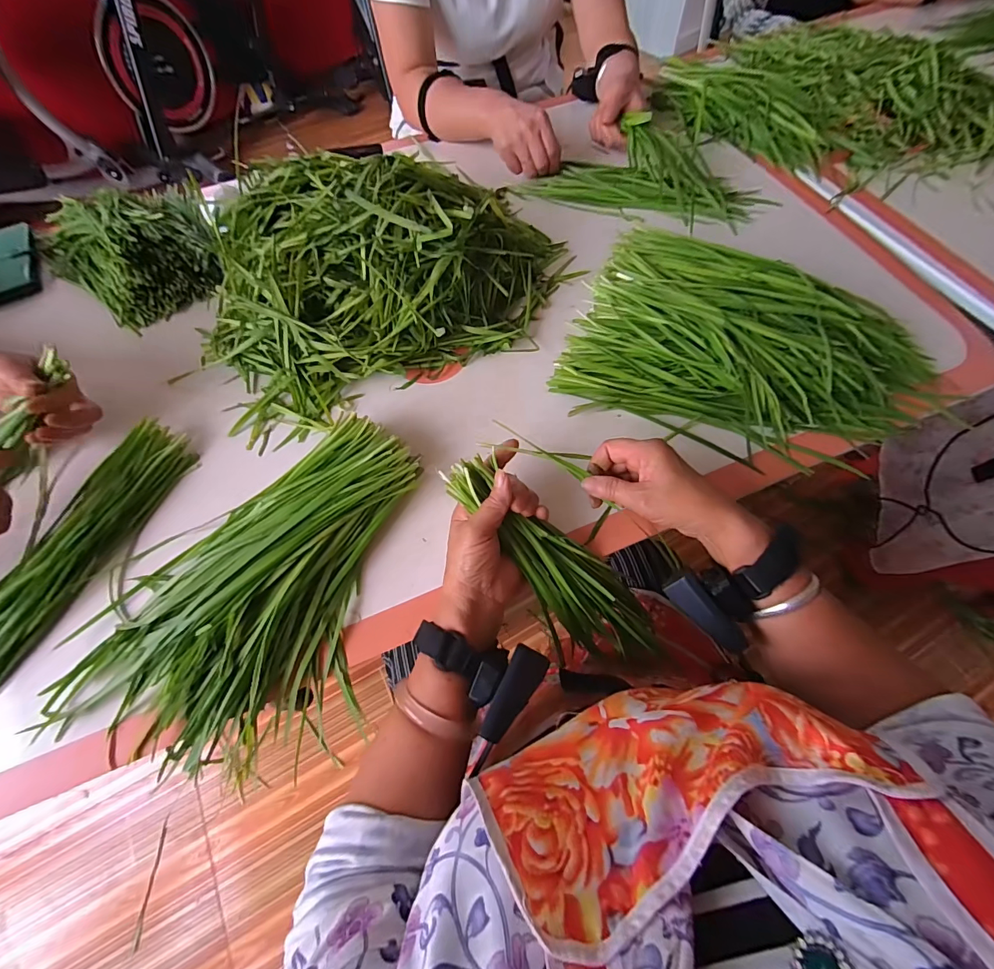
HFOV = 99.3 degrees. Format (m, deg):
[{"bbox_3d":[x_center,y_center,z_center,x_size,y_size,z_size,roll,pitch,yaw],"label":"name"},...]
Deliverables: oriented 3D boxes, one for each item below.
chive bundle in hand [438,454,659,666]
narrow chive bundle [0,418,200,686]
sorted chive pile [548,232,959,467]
[{"bbox_3d":[0.050,0.080,0.388,0.260,0.034,0.078,45,72,-10],"label":"chive bundle in hand"},{"bbox_3d":[-0.420,0.094,0.385,0.073,0.025,0.354,23,68,12],"label":"narrow chive bundle"},{"bbox_3d":[0.275,-0.138,0.449,0.367,0.073,0.221,24,68,13],"label":"sorted chive pile"}]

